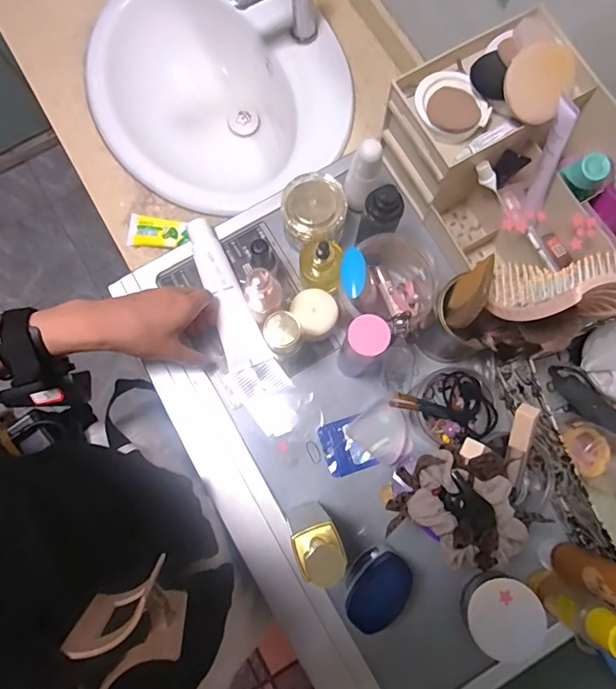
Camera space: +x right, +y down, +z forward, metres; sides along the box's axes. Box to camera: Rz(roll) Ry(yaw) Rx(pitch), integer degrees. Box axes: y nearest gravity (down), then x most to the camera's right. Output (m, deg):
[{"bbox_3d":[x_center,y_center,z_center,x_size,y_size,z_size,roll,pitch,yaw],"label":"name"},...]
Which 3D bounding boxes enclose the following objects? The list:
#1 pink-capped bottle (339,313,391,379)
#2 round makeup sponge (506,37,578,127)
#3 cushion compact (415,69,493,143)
[{"bbox_3d":[0.051,0.006,0.454,0.033,0.149,0.033,-39,82,-7],"label":"pink-capped bottle"},{"bbox_3d":[0.217,-0.249,0.426,0.059,0.011,0.071,27,102,-12],"label":"round makeup sponge"},{"bbox_3d":[0.140,-0.238,0.459,0.062,0.020,0.069,-30,81,-5],"label":"cushion compact"}]

